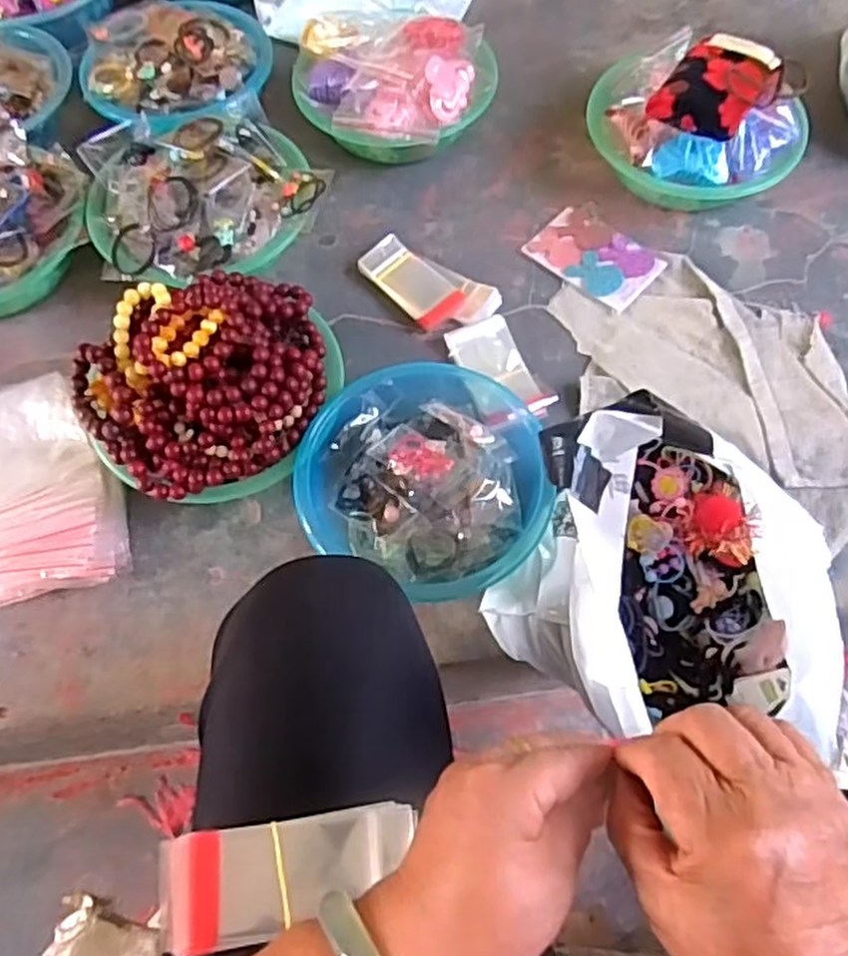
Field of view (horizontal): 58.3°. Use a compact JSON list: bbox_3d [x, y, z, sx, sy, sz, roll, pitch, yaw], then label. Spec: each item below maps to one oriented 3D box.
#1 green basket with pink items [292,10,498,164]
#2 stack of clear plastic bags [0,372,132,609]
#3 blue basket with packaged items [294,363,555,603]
[{"bbox_3d":[-0.034,-0.459,0.909,0.235,0.106,0.194,-1,64,1],"label":"green basket with pink items"},{"bbox_3d":[-0.380,0.017,0.711,0.163,0.069,0.231,-31,67,-13],"label":"stack of clear plastic bags"},{"bbox_3d":[-0.001,0.000,0.703,0.216,0.077,0.220,0,64,1],"label":"blue basket with packaged items"}]

